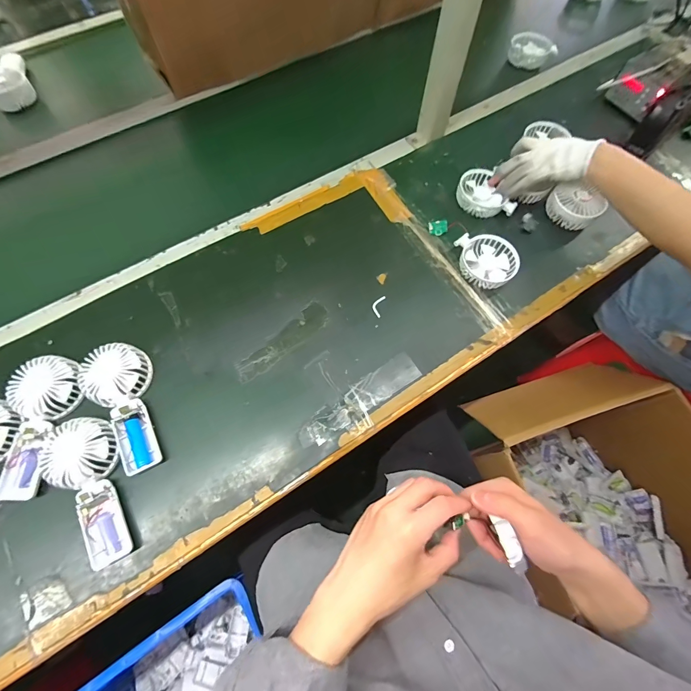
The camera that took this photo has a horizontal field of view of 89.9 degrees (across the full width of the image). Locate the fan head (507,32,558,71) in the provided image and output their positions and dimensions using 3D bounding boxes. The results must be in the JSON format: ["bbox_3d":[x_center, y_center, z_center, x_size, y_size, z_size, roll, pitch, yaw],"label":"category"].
[{"bbox_3d":[0.419,-0.666,0.784,0.075,0.034,0.091,-40,74,-16],"label":"fan head"}]

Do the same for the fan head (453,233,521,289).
[{"bbox_3d":[0.230,-0.141,0.570,0.079,0.033,0.101,-32,73,-13],"label":"fan head"}]

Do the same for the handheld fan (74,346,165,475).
[{"bbox_3d":[-0.301,0.082,0.472,0.085,0.031,0.180,-25,72,-11],"label":"handheld fan"}]

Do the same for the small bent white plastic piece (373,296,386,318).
[{"bbox_3d":[0.053,-0.064,0.552,0.015,0.004,0.038,15,69,4],"label":"small bent white plastic piece"}]

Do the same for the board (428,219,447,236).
[{"bbox_3d":[0.160,-0.204,0.599,0.031,0.004,0.025,-6,92,16],"label":"board"}]

